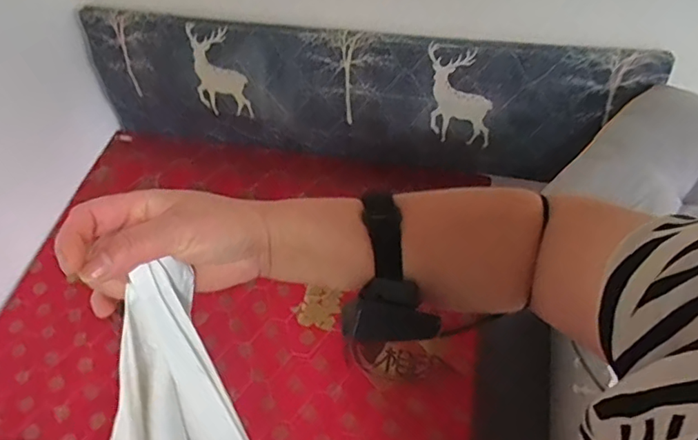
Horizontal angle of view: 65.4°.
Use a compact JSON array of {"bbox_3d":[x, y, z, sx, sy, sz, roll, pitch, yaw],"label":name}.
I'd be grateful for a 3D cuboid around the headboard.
[{"bbox_3d":[-0.019,-0.328,1.464,1.440,0.374,0.121,9,53,12],"label":"headboard"}]

